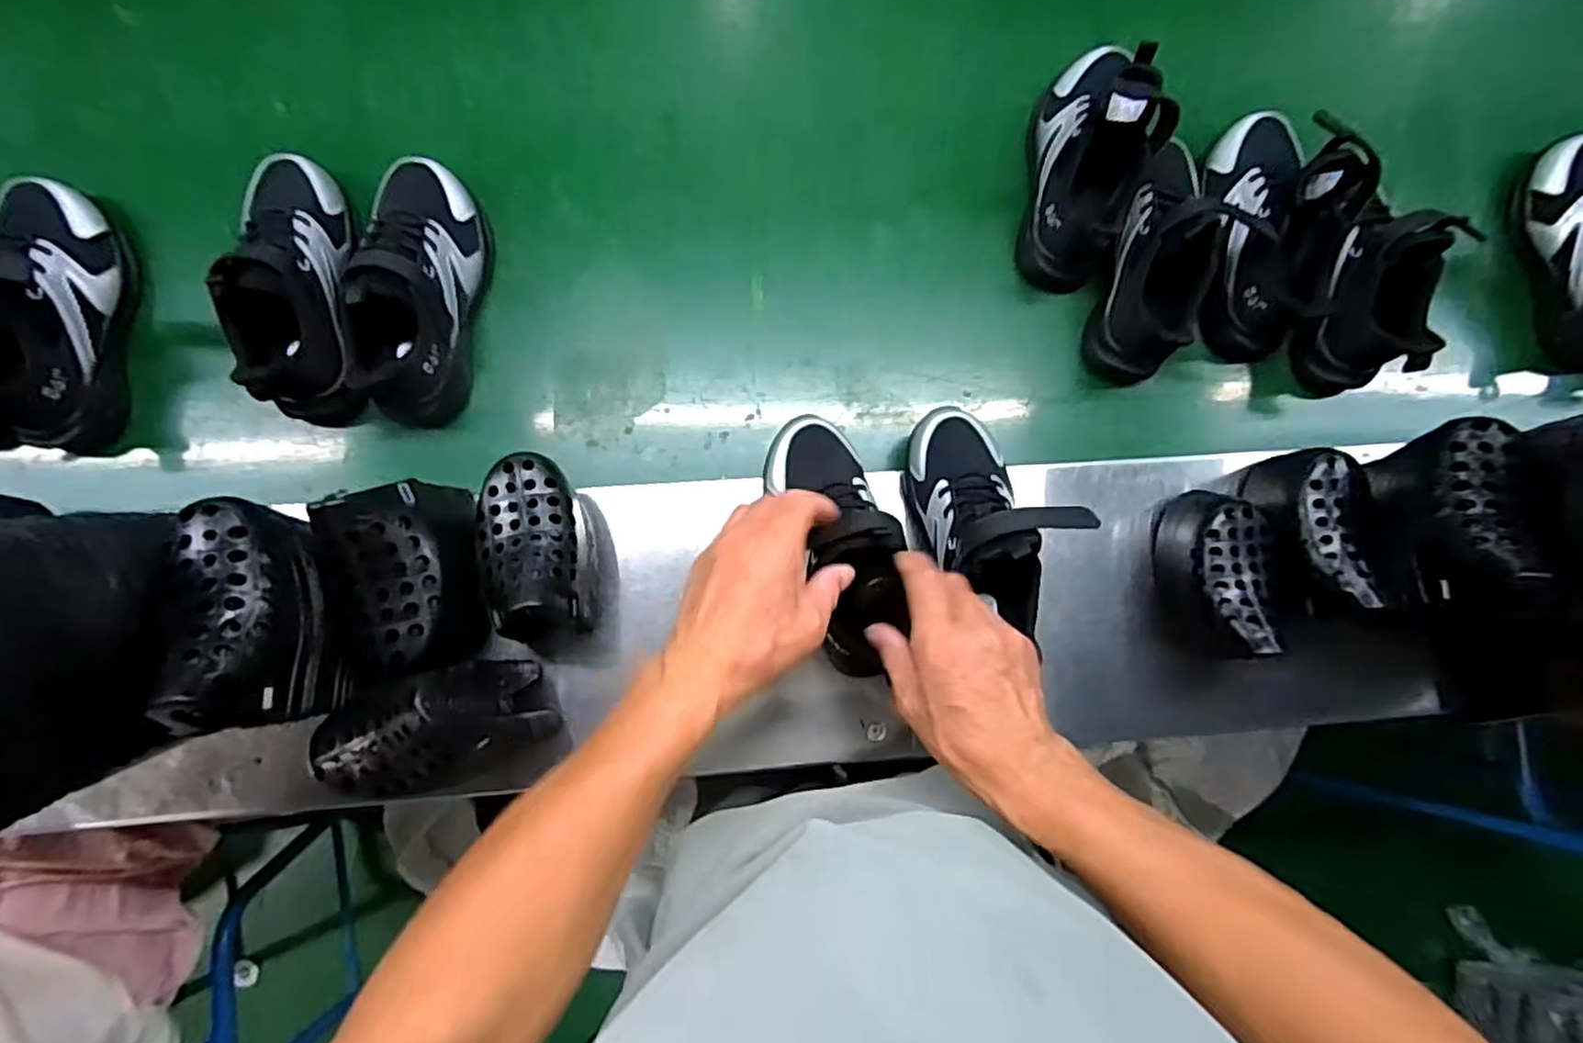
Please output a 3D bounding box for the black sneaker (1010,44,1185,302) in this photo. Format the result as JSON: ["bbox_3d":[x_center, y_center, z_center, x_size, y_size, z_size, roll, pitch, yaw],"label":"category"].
[{"bbox_3d":[0.255,-0.309,0.594,0.082,0.121,0.209,7,87,-2],"label":"black sneaker"}]

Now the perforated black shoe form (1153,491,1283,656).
[{"bbox_3d":[0.331,0.038,0.555,0.056,0.092,0.123,7,87,-4],"label":"perforated black shoe form"}]

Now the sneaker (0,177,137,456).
[{"bbox_3d":[-0.583,-0.161,0.536,0.107,0.106,0.208,14,87,-2],"label":"sneaker"}]

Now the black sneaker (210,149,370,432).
[{"bbox_3d":[-0.381,-0.186,0.539,0.071,0.107,0.203,-8,88,-3],"label":"black sneaker"}]

